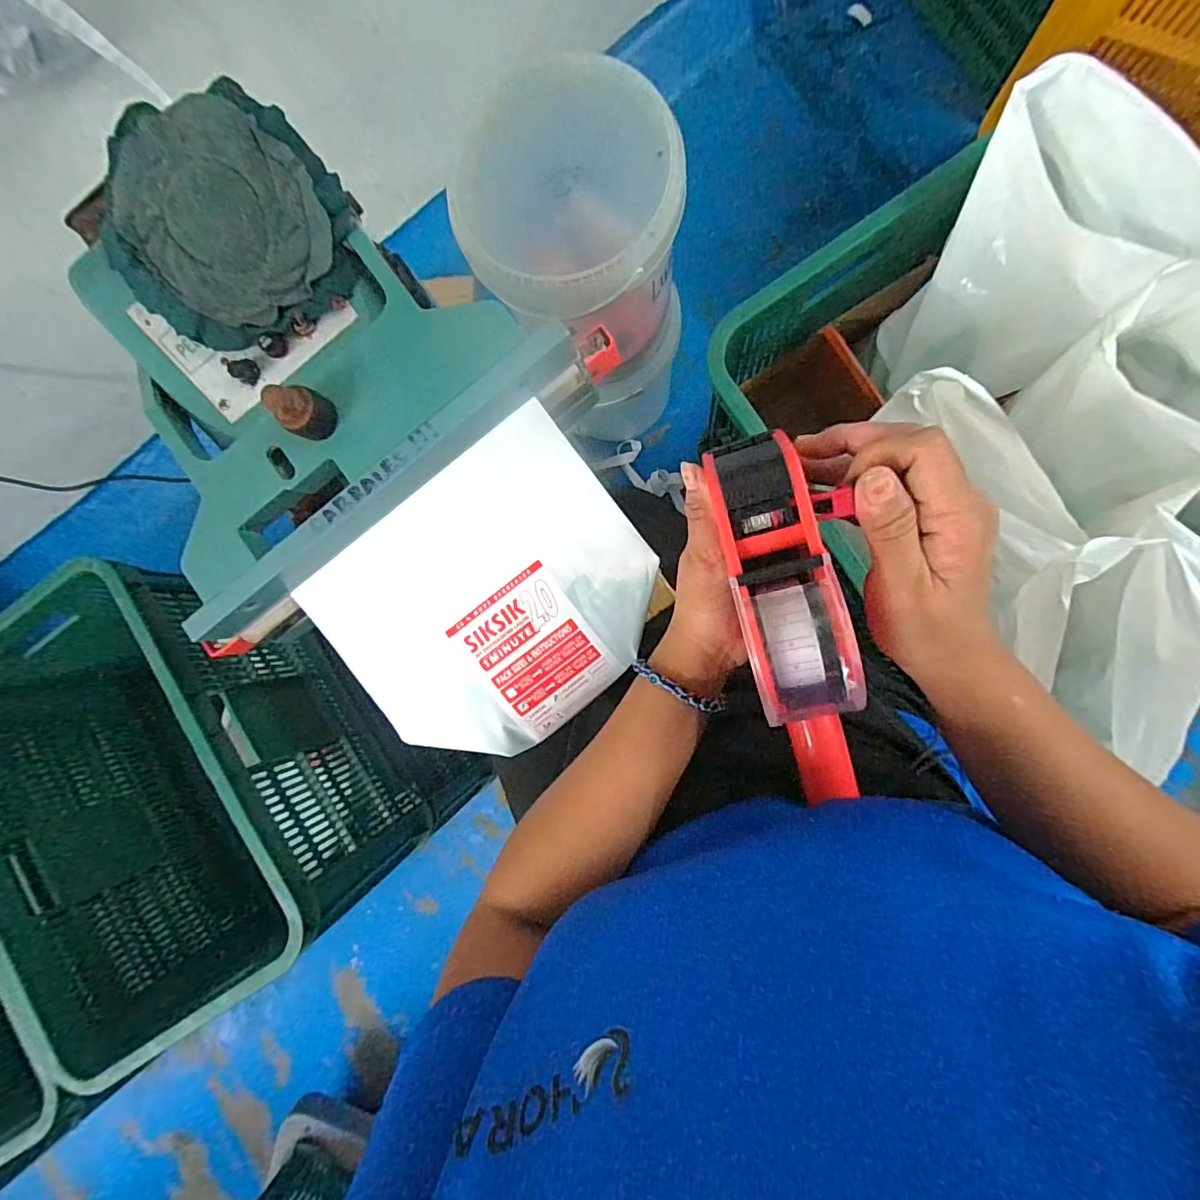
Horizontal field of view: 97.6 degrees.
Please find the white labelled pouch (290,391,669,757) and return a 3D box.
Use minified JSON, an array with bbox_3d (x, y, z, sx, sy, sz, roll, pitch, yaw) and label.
[{"bbox_3d":[-0.070,-0.004,0.414,0.224,0.047,0.216,-38,83,5],"label":"white labelled pouch"}]

